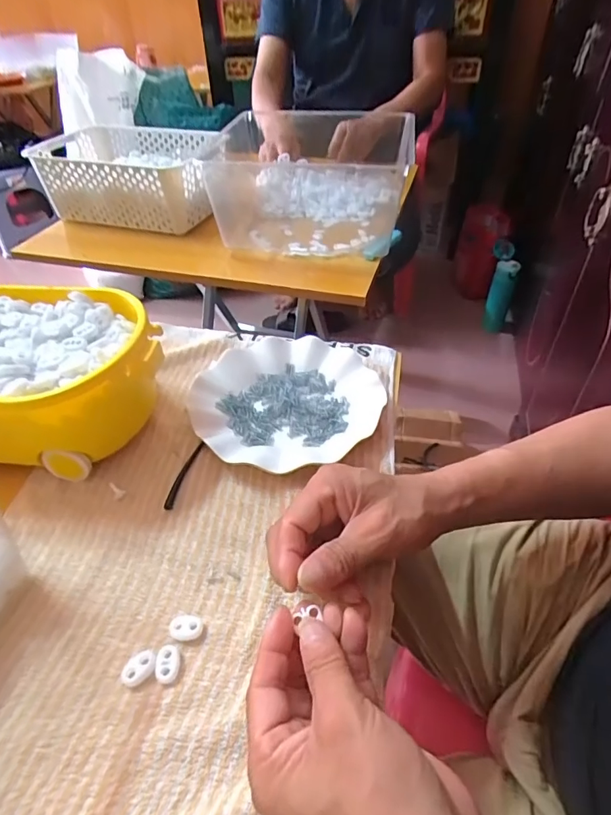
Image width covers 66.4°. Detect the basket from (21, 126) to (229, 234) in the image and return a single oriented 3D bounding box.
[{"bbox_3d":[-0.306,-0.411,0.839,0.300,0.114,0.191,13,46,15],"label":"basket"}]

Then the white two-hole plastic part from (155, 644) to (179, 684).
[{"bbox_3d":[-0.090,0.167,0.304,0.015,0.007,0.023,-3,44,-1],"label":"white two-hole plastic part"}]

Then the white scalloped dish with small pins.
[{"bbox_3d":[-0.020,-0.012,0.473,0.181,0.025,0.171,-1,44,1],"label":"white scalloped dish with small pins"}]

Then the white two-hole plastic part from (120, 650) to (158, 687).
[{"bbox_3d":[-0.108,0.169,0.303,0.024,0.007,0.016,-30,50,-26],"label":"white two-hole plastic part"}]

